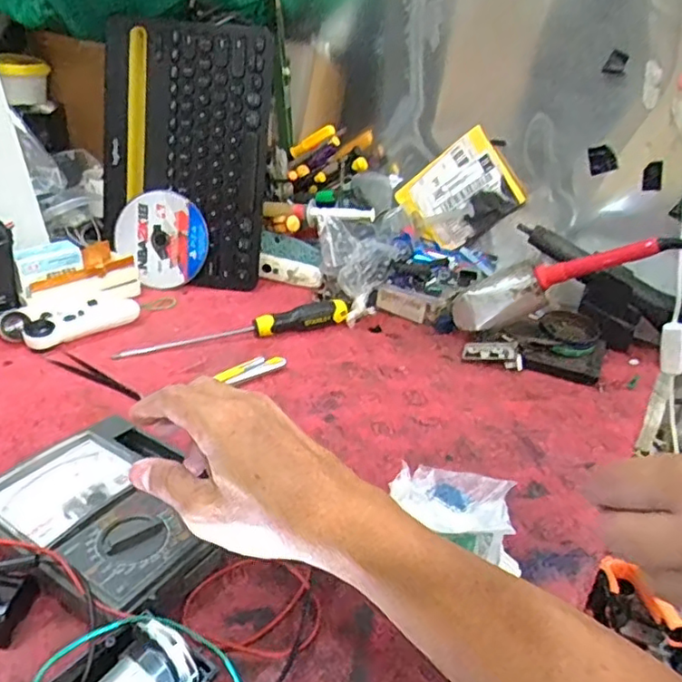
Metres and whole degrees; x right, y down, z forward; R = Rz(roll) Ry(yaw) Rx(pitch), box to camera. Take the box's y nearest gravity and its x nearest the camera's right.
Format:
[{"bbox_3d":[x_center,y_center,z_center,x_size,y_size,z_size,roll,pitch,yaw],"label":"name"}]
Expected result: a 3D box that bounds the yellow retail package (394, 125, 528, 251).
[{"bbox_3d":[0.147,-0.185,0.780,0.019,0.137,0.114,-7,66,-54],"label":"yellow retail package"}]

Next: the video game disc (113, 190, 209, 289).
[{"bbox_3d":[-0.213,-0.124,0.747,0.110,0.105,0.005,50,10,-2],"label":"video game disc"}]

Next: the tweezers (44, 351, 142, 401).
[{"bbox_3d":[-0.231,0.032,0.580,0.115,0.007,0.019,22,32,27],"label":"tweezers"}]

